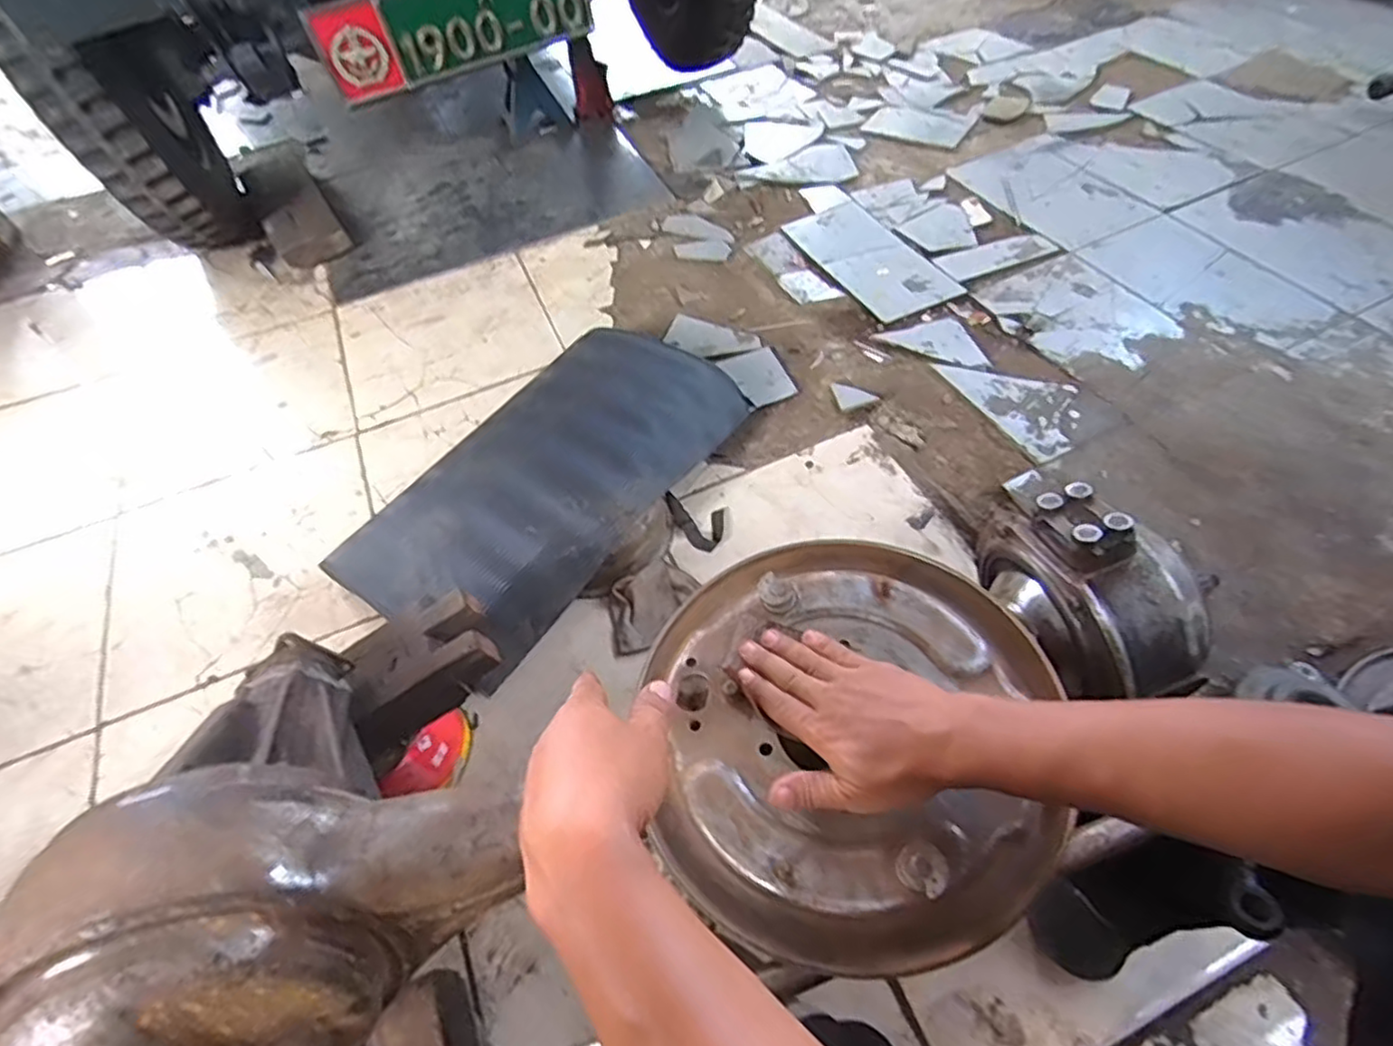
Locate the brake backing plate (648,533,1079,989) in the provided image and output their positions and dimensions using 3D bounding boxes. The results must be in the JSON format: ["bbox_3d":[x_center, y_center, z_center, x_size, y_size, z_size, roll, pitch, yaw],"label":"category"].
[{"bbox_3d":[0.103,0.142,0.487,0.269,0.043,0.305,8,56,9],"label":"brake backing plate"}]

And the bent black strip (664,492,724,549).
[{"bbox_3d":[-0.005,-0.002,1.014,0.086,0.035,0.076,4,56,7],"label":"bent black strip"}]

